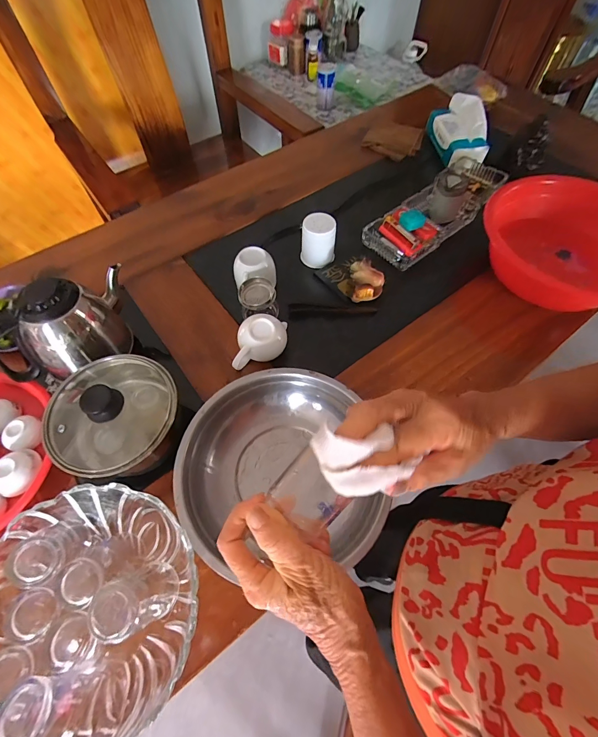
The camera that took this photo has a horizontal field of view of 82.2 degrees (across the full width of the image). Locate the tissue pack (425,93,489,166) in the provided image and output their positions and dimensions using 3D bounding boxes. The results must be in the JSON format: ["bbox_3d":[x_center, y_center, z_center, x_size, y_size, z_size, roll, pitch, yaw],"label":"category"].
[{"bbox_3d":[0.380,-0.564,0.817,0.108,0.081,0.166,-5,61,-3],"label":"tissue pack"}]

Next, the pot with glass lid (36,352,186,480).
[{"bbox_3d":[-0.246,0.062,0.457,0.143,0.127,0.160,5,61,3],"label":"pot with glass lid"}]

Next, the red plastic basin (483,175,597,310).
[{"bbox_3d":[0.491,-0.225,0.638,0.290,0.099,0.290,0,61,0],"label":"red plastic basin"}]

